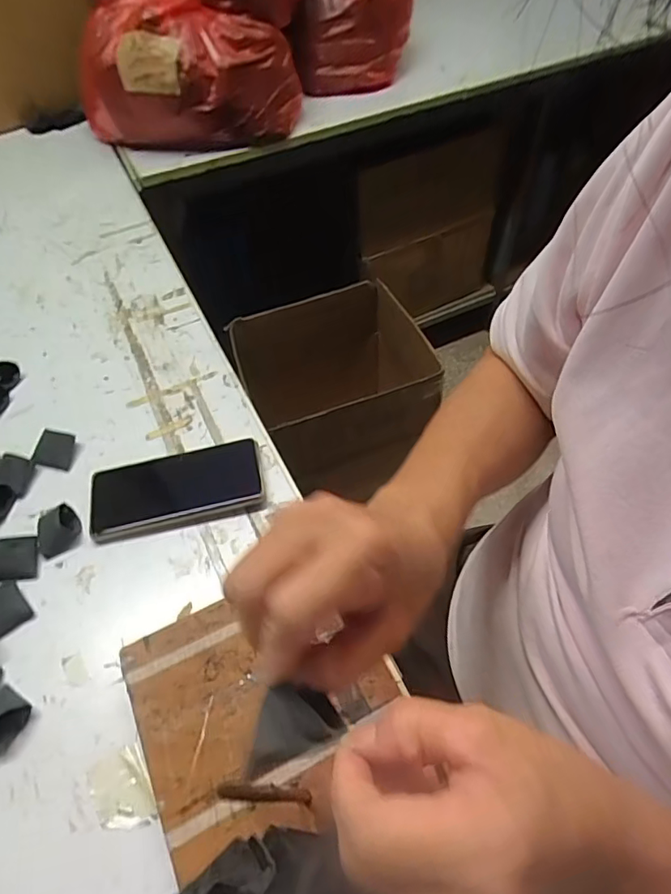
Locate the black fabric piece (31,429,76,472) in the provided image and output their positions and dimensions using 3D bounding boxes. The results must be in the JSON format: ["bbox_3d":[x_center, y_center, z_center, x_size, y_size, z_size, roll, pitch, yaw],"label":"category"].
[{"bbox_3d":[-0.283,0.002,0.525,0.034,0.004,0.038,14,70,-13],"label":"black fabric piece"}]

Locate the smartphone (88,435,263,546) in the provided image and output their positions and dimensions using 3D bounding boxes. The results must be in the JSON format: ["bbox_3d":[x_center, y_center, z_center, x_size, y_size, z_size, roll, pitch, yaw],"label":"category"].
[{"bbox_3d":[-0.149,0.040,0.491,0.158,0.011,0.077,-11,54,-6],"label":"smartphone"}]

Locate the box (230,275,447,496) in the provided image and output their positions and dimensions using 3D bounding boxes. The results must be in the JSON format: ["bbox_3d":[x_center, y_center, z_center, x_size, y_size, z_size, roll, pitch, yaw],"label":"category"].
[{"bbox_3d":[0.006,-0.107,1.158,0.347,0.330,0.321,-21,56,-13],"label":"box"}]

